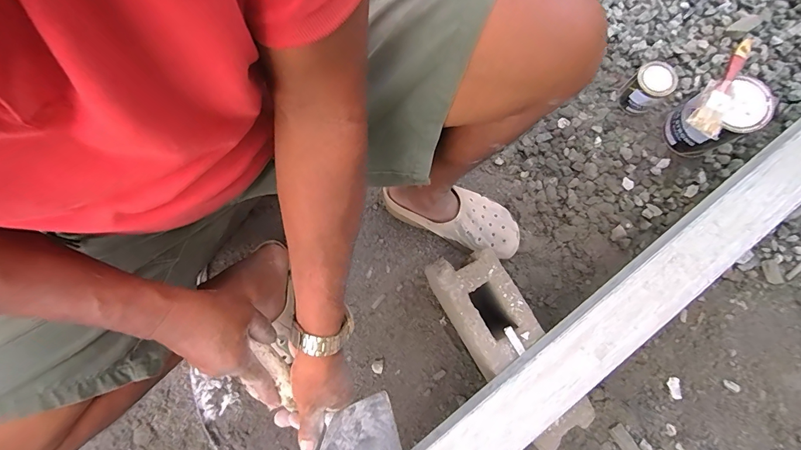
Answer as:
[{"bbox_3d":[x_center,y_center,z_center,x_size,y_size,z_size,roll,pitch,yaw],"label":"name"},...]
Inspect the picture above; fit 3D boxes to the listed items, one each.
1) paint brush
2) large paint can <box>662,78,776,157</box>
[{"bbox_3d":[0.560,-0.239,0.641,0.052,0.023,0.198,36,82,2],"label":"paint brush"},{"bbox_3d":[0.581,-0.196,0.701,0.107,0.139,0.101,0,80,1],"label":"large paint can"}]

